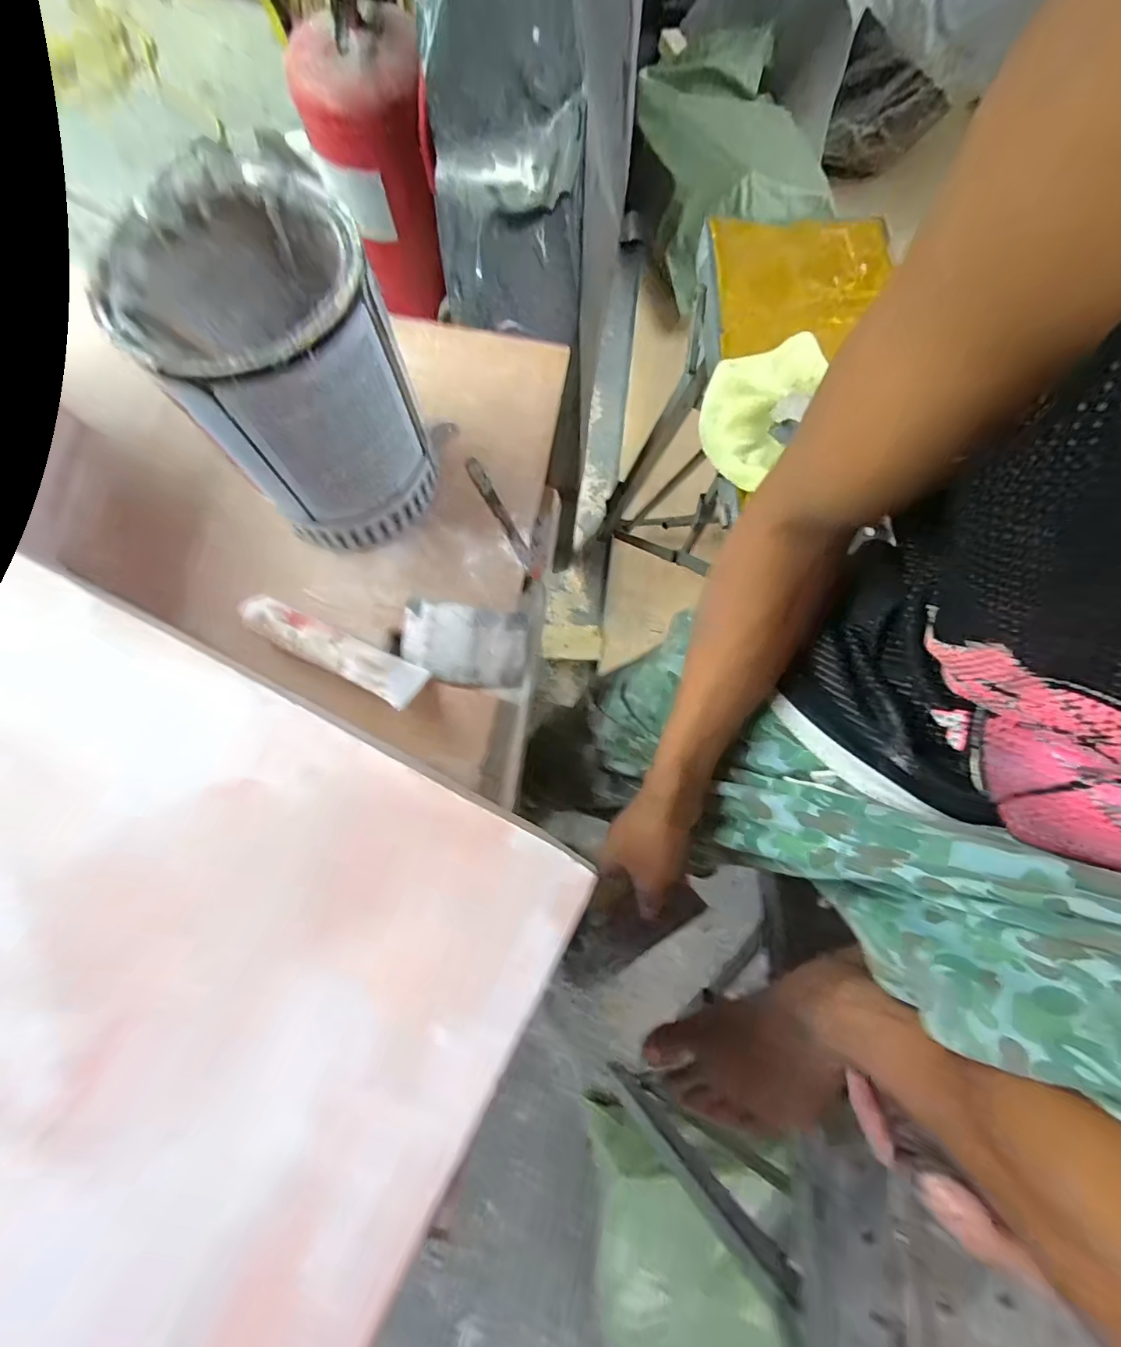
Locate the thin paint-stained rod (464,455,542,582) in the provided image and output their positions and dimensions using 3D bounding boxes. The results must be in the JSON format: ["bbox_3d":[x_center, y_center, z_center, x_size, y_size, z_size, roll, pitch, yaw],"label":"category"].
[{"bbox_3d":[-0.059,-0.159,0.508,0.015,0.005,0.146,-28,77,-9],"label":"thin paint-stained rod"}]

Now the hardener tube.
[{"bbox_3d":[-0.197,-0.022,0.445,0.165,0.034,0.040,27,75,6],"label":"hardener tube"}]

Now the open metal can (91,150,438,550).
[{"bbox_3d":[-0.206,-0.224,0.413,0.148,0.208,0.164,-26,77,-9],"label":"open metal can"}]

